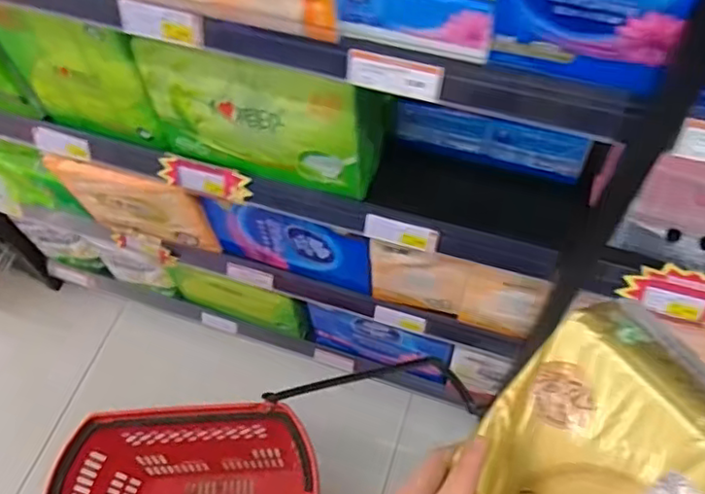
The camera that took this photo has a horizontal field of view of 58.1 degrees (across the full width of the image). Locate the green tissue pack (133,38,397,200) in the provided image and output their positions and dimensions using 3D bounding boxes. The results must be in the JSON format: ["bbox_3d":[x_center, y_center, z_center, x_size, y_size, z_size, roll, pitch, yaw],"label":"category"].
[{"bbox_3d":[-0.117,-0.202,0.875,0.323,0.212,0.123,13,61,10],"label":"green tissue pack"}]

